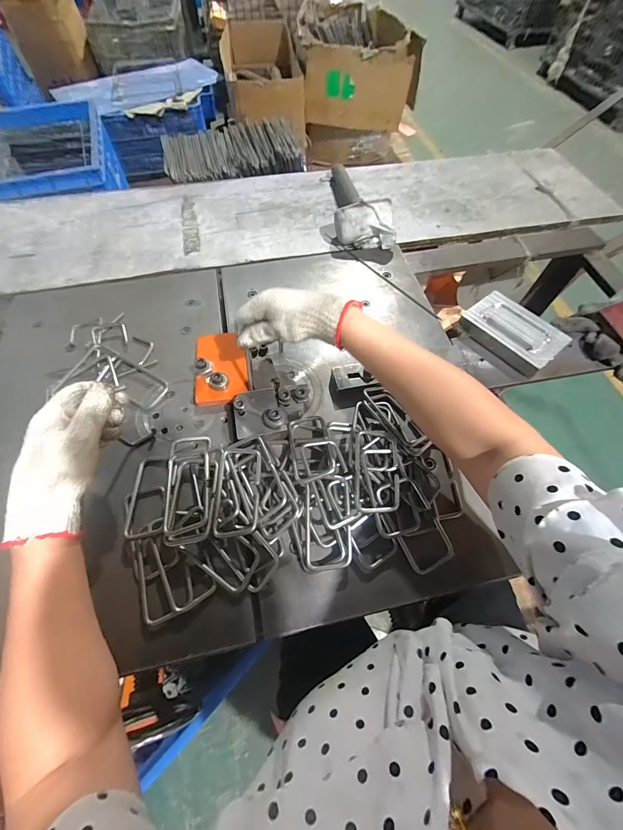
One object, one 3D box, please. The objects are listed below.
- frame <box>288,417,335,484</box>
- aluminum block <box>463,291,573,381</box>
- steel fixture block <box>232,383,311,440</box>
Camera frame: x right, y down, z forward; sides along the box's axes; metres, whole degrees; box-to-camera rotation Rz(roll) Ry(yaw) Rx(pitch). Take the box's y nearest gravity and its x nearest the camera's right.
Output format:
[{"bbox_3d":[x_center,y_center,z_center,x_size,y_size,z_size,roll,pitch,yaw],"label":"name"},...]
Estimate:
[{"bbox_3d":[-0.001,0.038,0.415,0.050,0.010,0.102,-15,45,2],"label":"frame"},{"bbox_3d":[0.320,-0.134,0.521,0.100,0.034,0.145,-34,66,-18],"label":"aluminum block"},{"bbox_3d":[-0.050,-0.006,0.440,0.107,0.041,0.070,-12,61,-7],"label":"steel fixture block"}]

